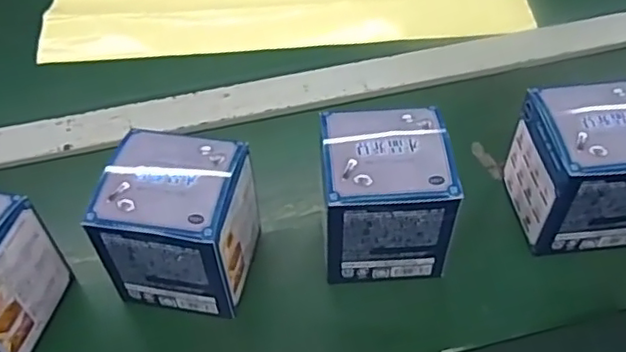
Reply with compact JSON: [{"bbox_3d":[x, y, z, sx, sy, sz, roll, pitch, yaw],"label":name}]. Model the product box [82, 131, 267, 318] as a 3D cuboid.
[{"bbox_3d":[-0.086,0.032,0.399,0.082,0.090,0.078,8,50,8],"label":"product box"}]

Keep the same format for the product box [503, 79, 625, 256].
[{"bbox_3d":[0.193,-0.004,0.424,0.085,0.094,0.079,-7,49,-4],"label":"product box"}]

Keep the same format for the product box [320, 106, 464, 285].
[{"bbox_3d":[0.048,0.014,0.412,0.081,0.092,0.074,-3,49,-1],"label":"product box"}]

